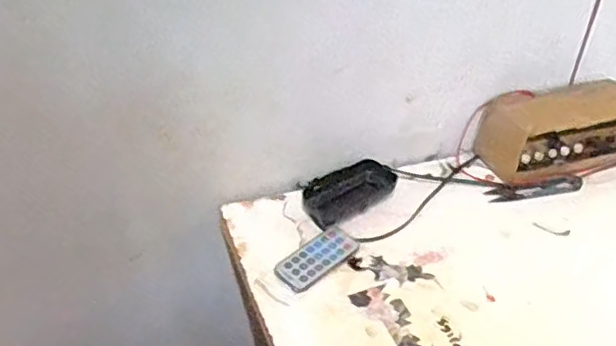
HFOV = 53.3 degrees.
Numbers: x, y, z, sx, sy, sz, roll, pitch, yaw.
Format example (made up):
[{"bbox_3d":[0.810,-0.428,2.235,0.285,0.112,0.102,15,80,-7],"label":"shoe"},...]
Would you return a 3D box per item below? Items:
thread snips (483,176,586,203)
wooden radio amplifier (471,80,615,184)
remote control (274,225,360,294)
[{"bbox_3d":[0.258,0.017,0.698,0.115,0.005,0.026,-8,39,-10],"label":"thread snips"},{"bbox_3d":[0.303,-0.054,0.731,0.186,0.077,0.093,-14,41,-17],"label":"wooden radio amplifier"},{"bbox_3d":[0.010,0.082,0.602,0.041,0.011,0.087,30,47,32],"label":"remote control"}]

